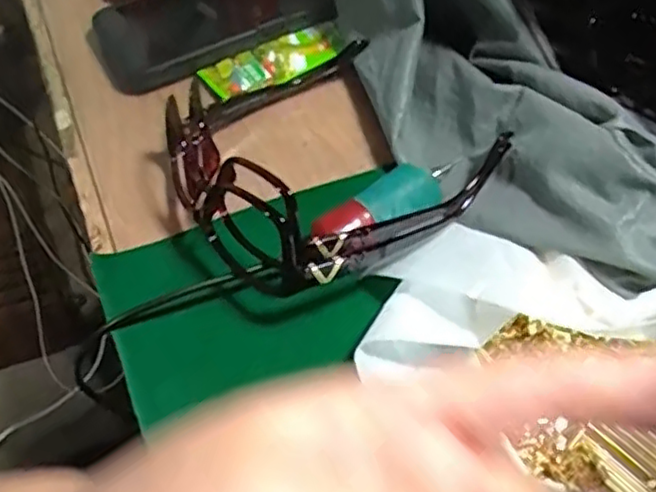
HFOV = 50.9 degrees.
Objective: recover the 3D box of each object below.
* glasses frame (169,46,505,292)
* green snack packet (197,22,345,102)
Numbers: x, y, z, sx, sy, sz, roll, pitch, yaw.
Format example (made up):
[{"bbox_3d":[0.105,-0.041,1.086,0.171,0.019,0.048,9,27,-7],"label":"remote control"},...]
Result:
[{"bbox_3d":[-0.006,-0.053,0.384,0.158,0.062,0.163,-31,62,-19],"label":"glasses frame"},{"bbox_3d":[-0.033,-0.124,0.457,0.102,0.009,0.037,-33,62,-20],"label":"green snack packet"}]

